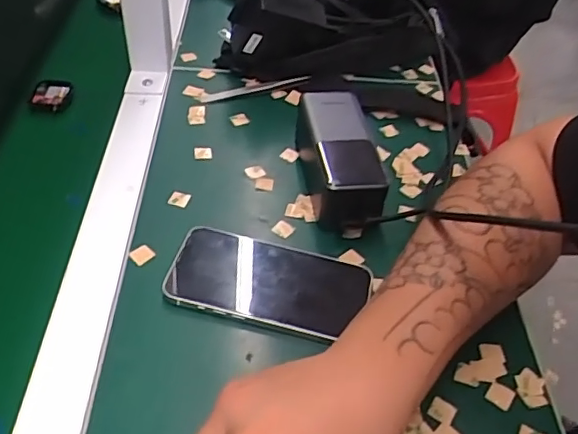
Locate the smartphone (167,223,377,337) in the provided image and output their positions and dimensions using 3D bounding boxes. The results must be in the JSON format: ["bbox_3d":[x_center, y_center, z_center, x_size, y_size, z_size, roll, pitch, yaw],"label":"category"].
[{"bbox_3d":[-0.014,0.046,0.422,0.141,0.011,0.075,12,46,6],"label":"smartphone"}]

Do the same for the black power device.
[{"bbox_3d":[0.045,-0.048,0.499,0.058,0.058,0.138,-3,47,-9],"label":"black power device"}]

